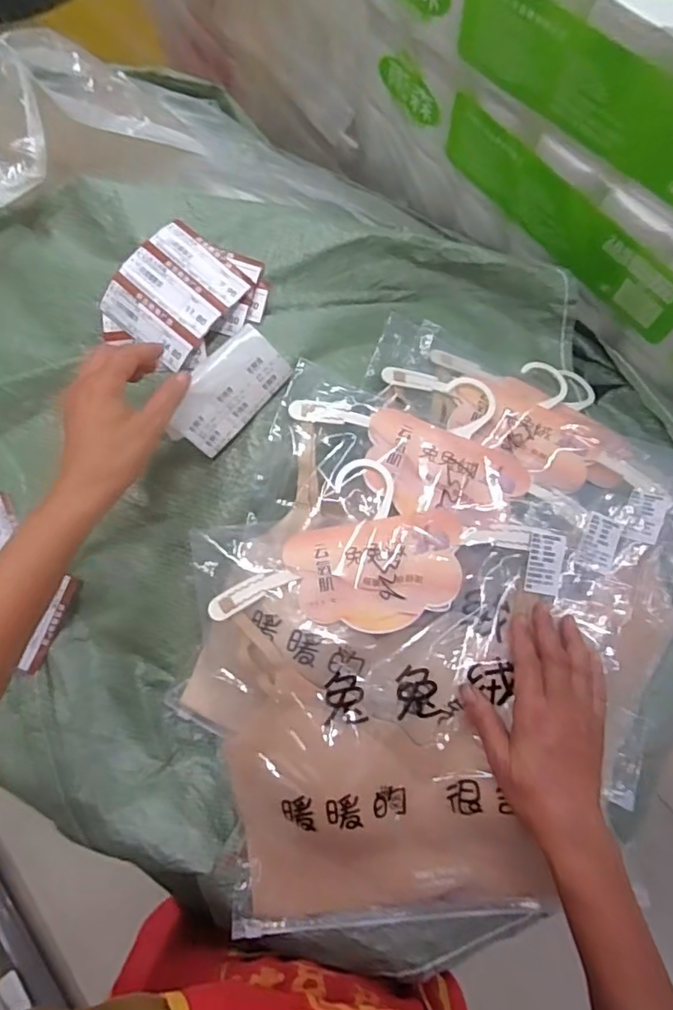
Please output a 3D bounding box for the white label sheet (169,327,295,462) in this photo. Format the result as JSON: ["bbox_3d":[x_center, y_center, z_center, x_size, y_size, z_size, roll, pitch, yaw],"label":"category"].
[{"bbox_3d":[-0.093,-0.097,0.490,0.104,0.060,0.022,-45,44,1],"label":"white label sheet"}]

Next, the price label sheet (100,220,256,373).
[{"bbox_3d":[-0.143,-0.190,0.512,0.095,0.027,0.106,38,79,10],"label":"price label sheet"}]

